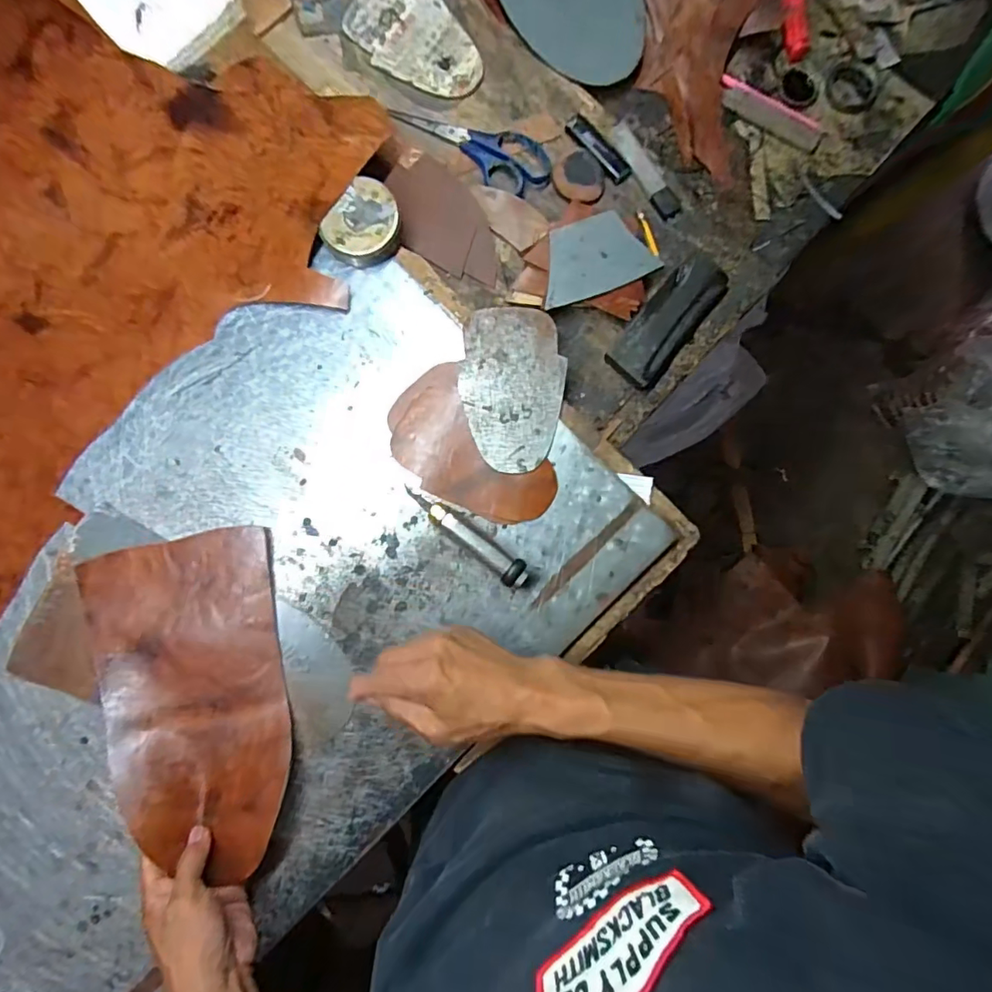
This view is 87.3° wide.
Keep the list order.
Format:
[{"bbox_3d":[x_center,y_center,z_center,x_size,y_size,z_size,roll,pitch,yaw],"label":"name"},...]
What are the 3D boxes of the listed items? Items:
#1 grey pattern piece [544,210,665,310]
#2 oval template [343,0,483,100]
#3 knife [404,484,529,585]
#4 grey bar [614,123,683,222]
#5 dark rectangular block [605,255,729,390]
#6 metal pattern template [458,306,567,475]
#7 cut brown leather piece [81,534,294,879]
[{"bbox_3d":[0.099,-0.239,0.519,0.118,0.007,0.072,-21,93,-7],"label":"grey pattern piece"},{"bbox_3d":[-0.083,-0.485,0.550,0.153,0.004,0.094,27,90,0],"label":"oval template"},{"bbox_3d":[-0.029,0.035,0.475,0.135,0.018,0.023,37,86,11],"label":"knife"},{"bbox_3d":[0.158,-0.343,0.548,0.026,0.007,0.112,-32,90,-5],"label":"grey bar"},{"bbox_3d":[0.179,-0.180,0.531,0.056,0.016,0.150,39,86,-2],"label":"dark rectangular block"},{"bbox_3d":[0.014,-0.104,0.497,0.097,0.004,0.157,6,82,-1],"label":"metal pattern template"},{"bbox_3d":[-0.269,0.177,0.455,0.156,0.046,0.274,-10,89,-4],"label":"cut brown leather piece"}]

